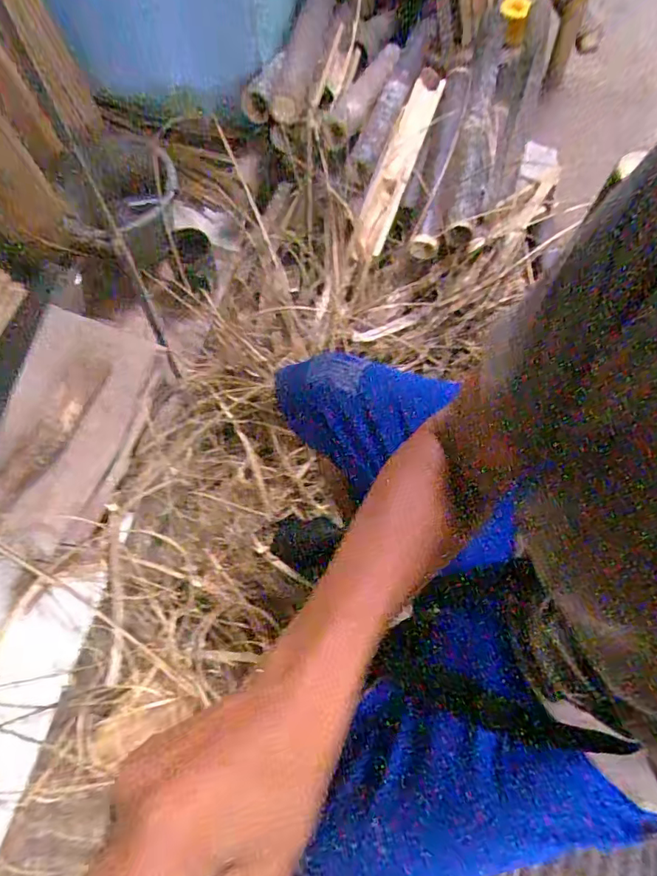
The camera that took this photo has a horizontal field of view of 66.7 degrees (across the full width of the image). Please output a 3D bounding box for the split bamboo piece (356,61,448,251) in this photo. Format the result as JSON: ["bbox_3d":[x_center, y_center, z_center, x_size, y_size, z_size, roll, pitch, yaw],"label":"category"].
[{"bbox_3d":[0.157,-0.610,1.079,0.070,0.047,0.477,20,81,6],"label":"split bamboo piece"}]

